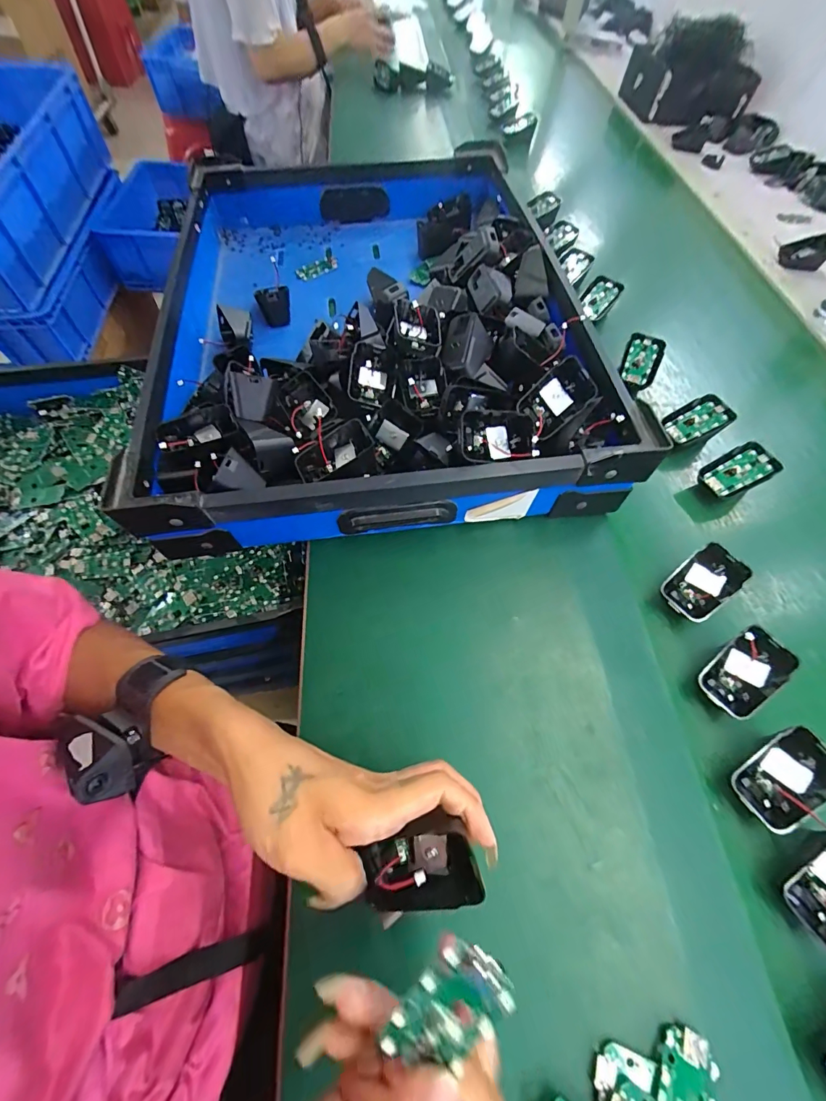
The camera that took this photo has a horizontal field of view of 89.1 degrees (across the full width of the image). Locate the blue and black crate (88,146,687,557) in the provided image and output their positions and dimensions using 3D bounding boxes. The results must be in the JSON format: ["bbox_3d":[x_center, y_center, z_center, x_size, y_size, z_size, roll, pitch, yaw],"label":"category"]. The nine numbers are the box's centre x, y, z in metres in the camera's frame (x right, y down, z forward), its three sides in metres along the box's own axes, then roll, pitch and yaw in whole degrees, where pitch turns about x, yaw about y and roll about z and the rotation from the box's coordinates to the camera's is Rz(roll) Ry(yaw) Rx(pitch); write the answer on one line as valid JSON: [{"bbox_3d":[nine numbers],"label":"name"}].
[{"bbox_3d":[-0.061,-0.308,0.518,0.452,0.120,0.643,-5,62,-6],"label":"blue and black crate"}]

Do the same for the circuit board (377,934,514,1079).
[{"bbox_3d":[0.014,0.184,0.166,0.032,0.006,0.057,32,98,8],"label":"circuit board"}]

